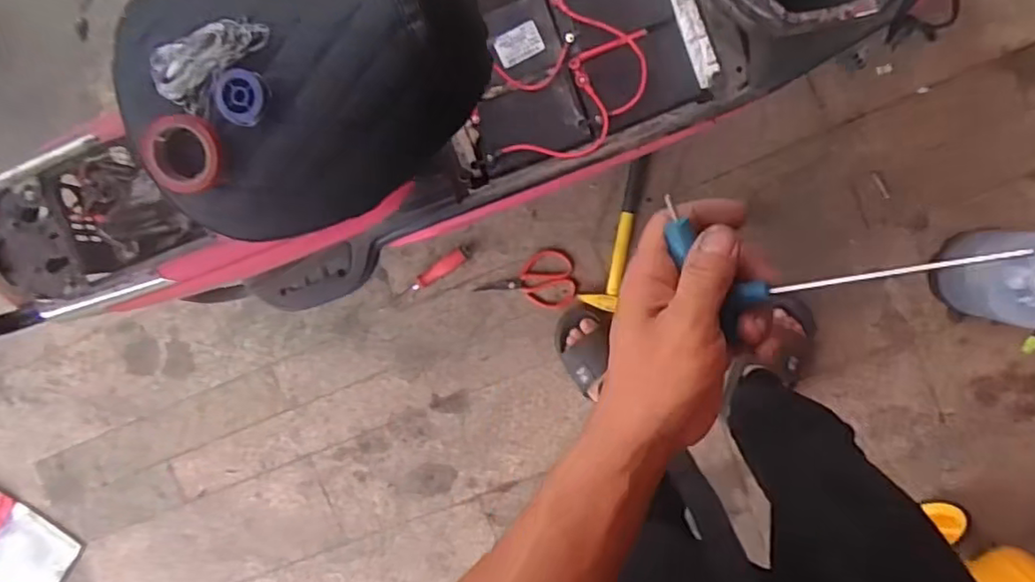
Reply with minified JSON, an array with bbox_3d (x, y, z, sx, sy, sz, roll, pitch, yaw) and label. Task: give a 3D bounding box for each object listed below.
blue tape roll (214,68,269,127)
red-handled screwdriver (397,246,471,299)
[{"bbox_3d":[-0.213,-0.150,0.499,0.040,0.011,0.040,1,97,7],"label":"blue tape roll"},{"bbox_3d":[-0.164,-0.037,1.286,0.162,0.026,0.035,-32,92,9],"label":"red-handled screwdriver"}]

